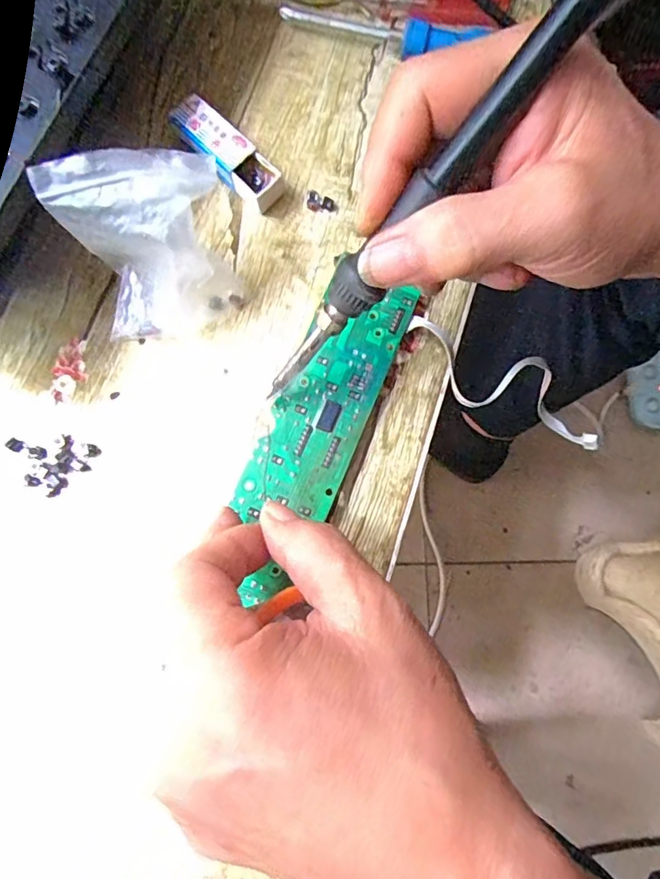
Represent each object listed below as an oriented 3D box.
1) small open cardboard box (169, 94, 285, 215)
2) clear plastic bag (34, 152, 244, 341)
[{"bbox_3d":[-0.057,-0.157,0.285,0.025,0.021,0.066,-44,84,-12],"label":"small open cardboard box"},{"bbox_3d":[-0.082,-0.091,0.246,0.074,0.071,0.058,-19,80,-6],"label":"clear plastic bag"}]

